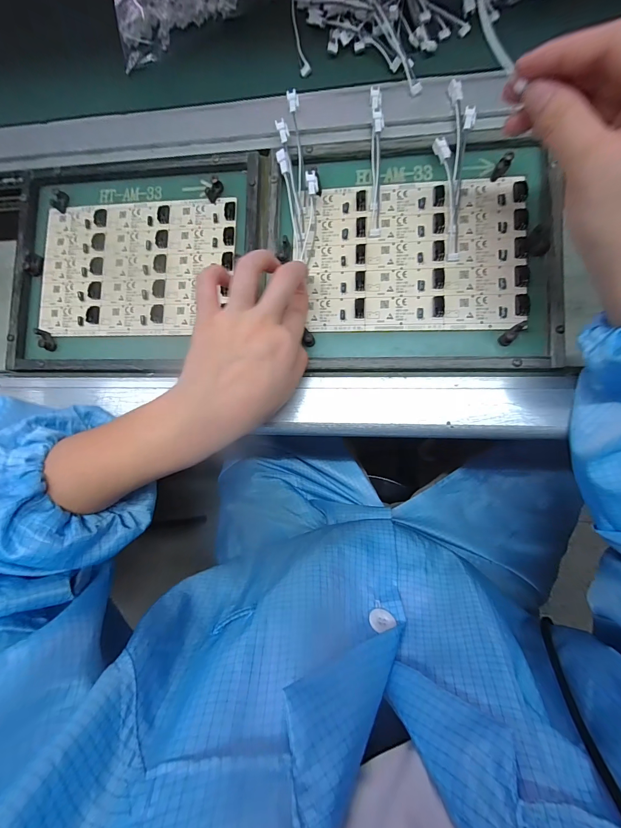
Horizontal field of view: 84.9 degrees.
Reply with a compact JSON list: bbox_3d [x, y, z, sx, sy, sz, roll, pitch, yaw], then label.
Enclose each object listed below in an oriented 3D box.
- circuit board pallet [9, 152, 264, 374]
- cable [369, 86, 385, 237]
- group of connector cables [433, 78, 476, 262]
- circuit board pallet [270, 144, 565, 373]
[{"bbox_3d":[-0.162,-0.137,0.317,0.237,0.017,0.195,0,88,6],"label":"circuit board pallet"},{"bbox_3d":[0.056,-0.214,0.287,0.010,0.018,0.118,0,88,6],"label":"cable"},{"bbox_3d":[0.116,-0.201,0.281,0.029,0.014,0.142,5,89,6],"label":"group of connector cables"},{"bbox_3d":[0.084,-0.130,0.285,0.228,0.019,0.188,0,88,6],"label":"circuit board pallet"}]

